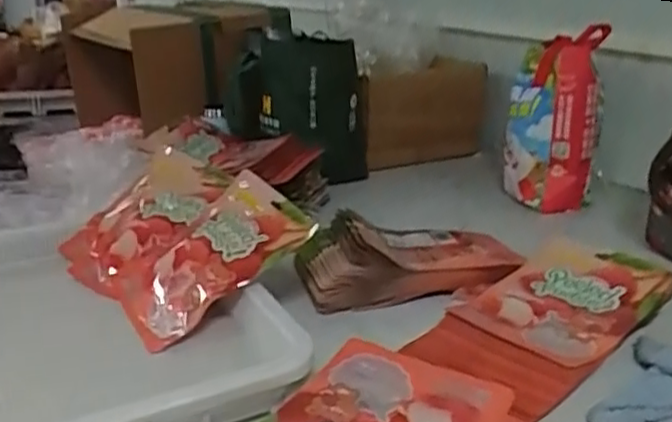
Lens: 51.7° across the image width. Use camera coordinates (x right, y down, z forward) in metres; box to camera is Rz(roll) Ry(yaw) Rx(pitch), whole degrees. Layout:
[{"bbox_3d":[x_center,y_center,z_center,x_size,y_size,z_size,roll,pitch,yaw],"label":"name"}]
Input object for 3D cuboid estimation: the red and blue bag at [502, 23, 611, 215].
[{"bbox_3d":[0.352,-0.141,1.149,0.148,0.281,0.097,8,25,25],"label":"red and blue bag"}]

